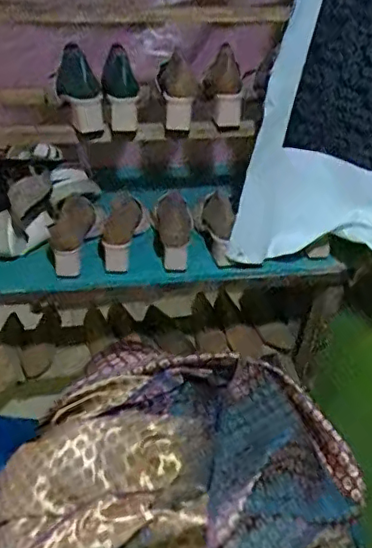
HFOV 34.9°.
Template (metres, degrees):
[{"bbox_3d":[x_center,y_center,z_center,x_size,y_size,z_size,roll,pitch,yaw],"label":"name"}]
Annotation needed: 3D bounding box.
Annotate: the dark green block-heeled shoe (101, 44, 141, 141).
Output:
[{"bbox_3d":[-0.127,-0.354,1.137,0.073,0.146,0.215,0,39,-6],"label":"dark green block-heeled shoe"}]

